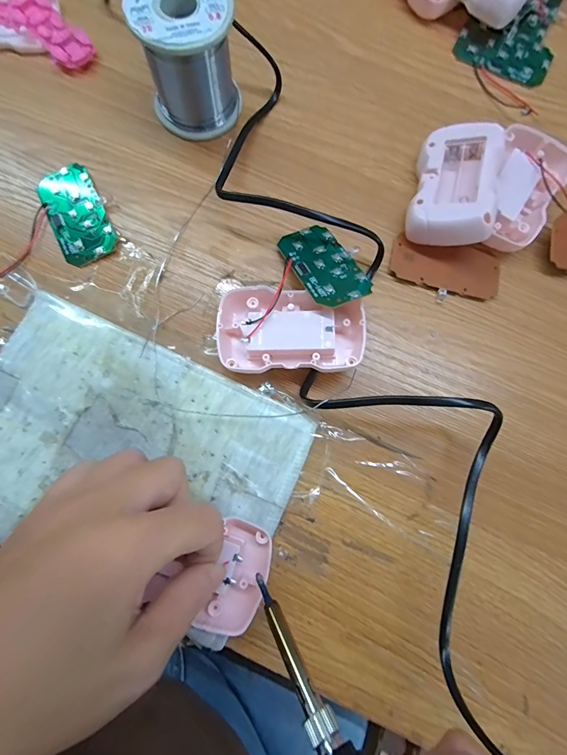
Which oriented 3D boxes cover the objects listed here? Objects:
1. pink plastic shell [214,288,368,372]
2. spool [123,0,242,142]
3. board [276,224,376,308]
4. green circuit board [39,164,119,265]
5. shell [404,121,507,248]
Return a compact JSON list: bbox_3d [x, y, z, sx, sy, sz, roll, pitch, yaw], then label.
[{"bbox_3d":[0.007,-0.028,0.227,0.091,0.021,0.052,1,79,-1],"label":"pink plastic shell"},{"bbox_3d":[-0.063,-0.212,0.240,0.060,0.065,0.060,-13,80,-4],"label":"spool"},{"bbox_3d":[0.027,-0.073,0.232,0.040,0.004,0.072,-22,59,-10],"label":"board"},{"bbox_3d":[-0.143,-0.114,0.249,0.037,0.004,0.073,-23,81,-6],"label":"green circuit board"},{"bbox_3d":[0.114,-0.128,0.240,0.052,0.019,0.082,10,76,22],"label":"shell"}]

